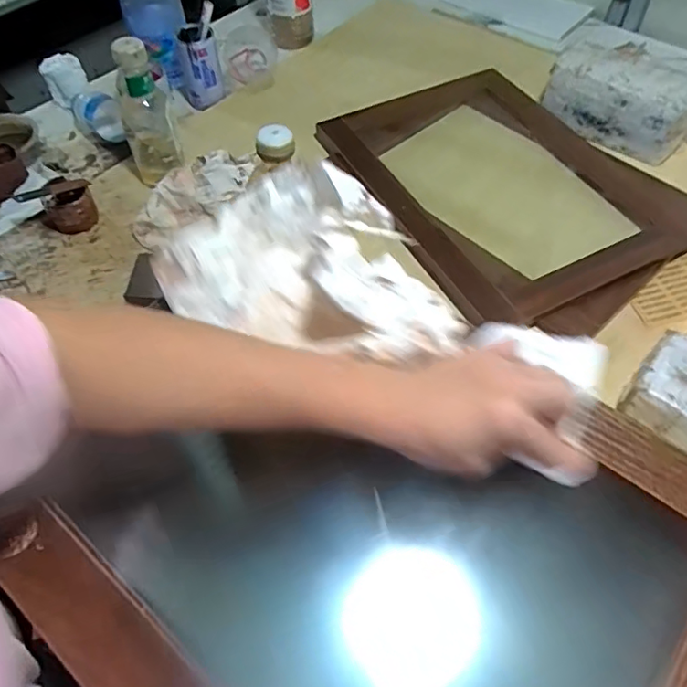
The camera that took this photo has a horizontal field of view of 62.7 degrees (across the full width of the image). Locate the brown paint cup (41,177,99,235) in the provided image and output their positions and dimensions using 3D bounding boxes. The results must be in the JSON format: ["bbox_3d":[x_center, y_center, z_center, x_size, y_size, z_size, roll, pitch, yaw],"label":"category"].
[{"bbox_3d":[-0.385,-0.189,0.789,0.065,0.057,0.055,21,57,16],"label":"brown paint cup"}]

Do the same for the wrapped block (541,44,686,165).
[{"bbox_3d":[0.426,-0.381,0.886,0.226,0.111,0.099,31,60,21],"label":"wrapped block"}]

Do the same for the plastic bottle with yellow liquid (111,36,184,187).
[{"bbox_3d":[-0.272,-0.311,0.777,0.066,0.199,0.060,-21,56,-13],"label":"plastic bottle with yellow liquid"}]

